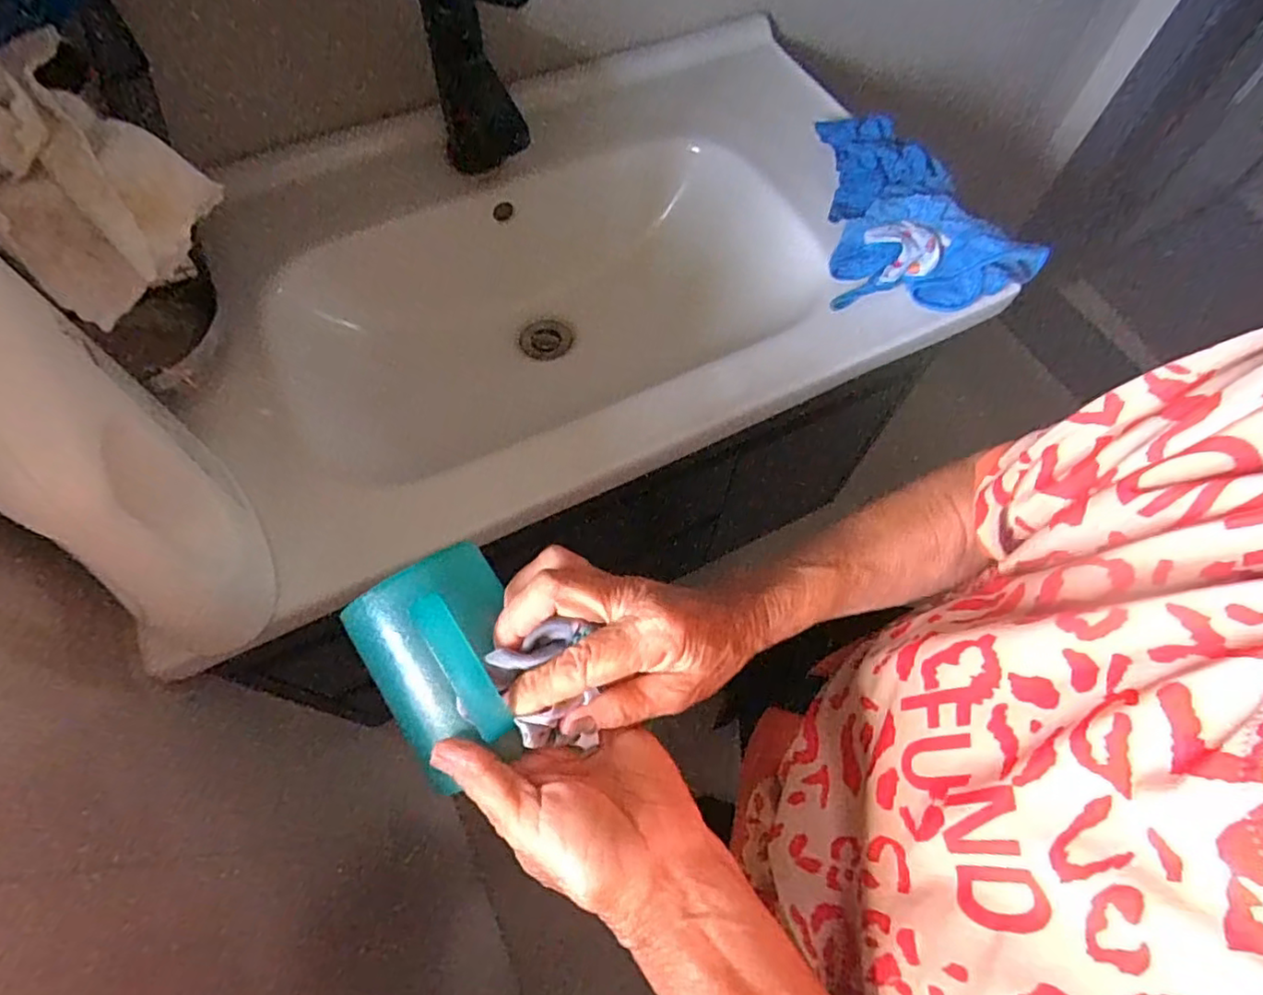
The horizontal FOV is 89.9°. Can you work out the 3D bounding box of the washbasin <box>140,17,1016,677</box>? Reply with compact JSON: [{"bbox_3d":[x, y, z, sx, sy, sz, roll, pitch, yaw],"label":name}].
[{"bbox_3d":[-0.058,-0.194,0.661,0.648,0.206,0.441,-25,67,-13],"label":"washbasin"}]

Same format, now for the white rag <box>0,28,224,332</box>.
[{"bbox_3d":[-0.324,-0.183,0.374,0.131,0.105,0.108,38,69,16],"label":"white rag"}]

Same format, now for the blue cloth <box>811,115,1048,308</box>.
[{"bbox_3d":[0.284,-0.285,0.612,0.185,0.056,0.221,1,64,-1],"label":"blue cloth"}]

